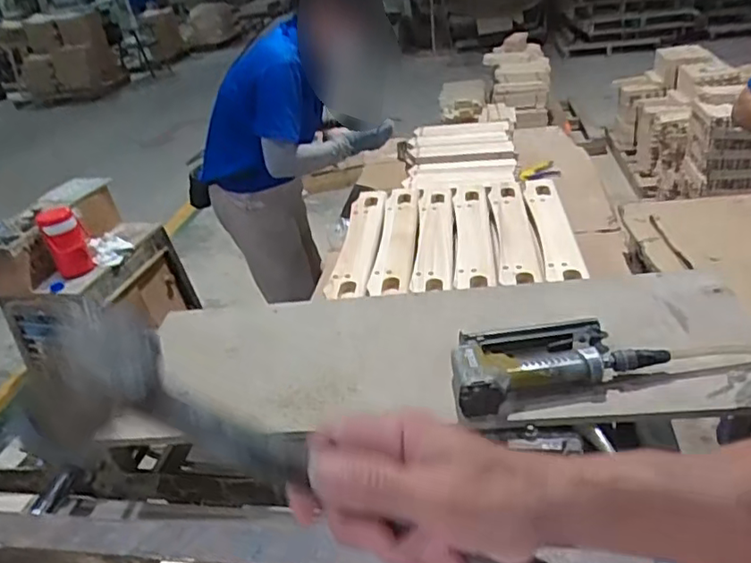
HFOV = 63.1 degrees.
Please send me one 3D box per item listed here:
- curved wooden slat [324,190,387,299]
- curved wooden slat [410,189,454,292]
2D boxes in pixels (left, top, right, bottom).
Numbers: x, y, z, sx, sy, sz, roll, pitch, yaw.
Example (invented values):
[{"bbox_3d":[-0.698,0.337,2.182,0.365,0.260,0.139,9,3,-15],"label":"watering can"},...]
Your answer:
[{"bbox_3d":[-0.029,-0.097,1.243,0.080,0.035,0.452,-4,31,7],"label":"curved wooden slat"},{"bbox_3d":[0.118,-0.104,1.225,0.074,0.028,0.440,-3,31,8],"label":"curved wooden slat"}]

